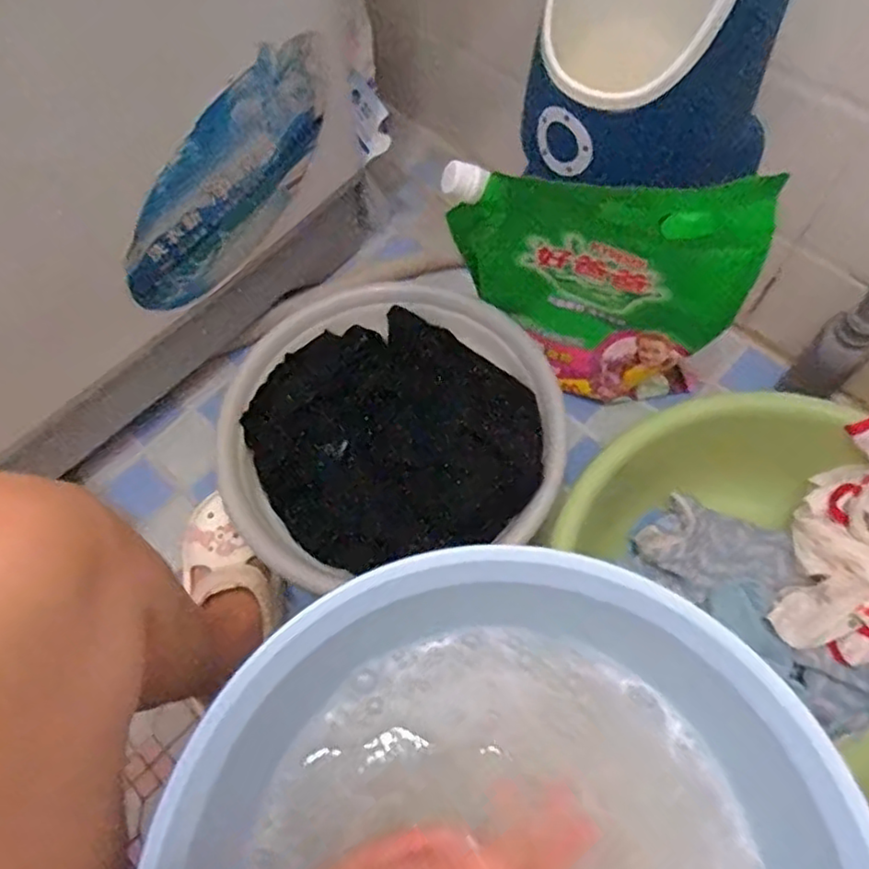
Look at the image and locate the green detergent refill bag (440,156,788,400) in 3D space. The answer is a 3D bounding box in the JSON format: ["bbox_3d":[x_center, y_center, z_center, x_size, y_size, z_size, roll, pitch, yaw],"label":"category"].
[{"bbox_3d":[0.150,-0.132,0.655,0.262,0.285,0.048,9,64,7],"label":"green detergent refill bag"}]

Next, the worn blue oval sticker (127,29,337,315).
[{"bbox_3d":[-0.187,-0.239,0.638,0.006,0.149,0.282,38,93,16],"label":"worn blue oval sticker"}]

